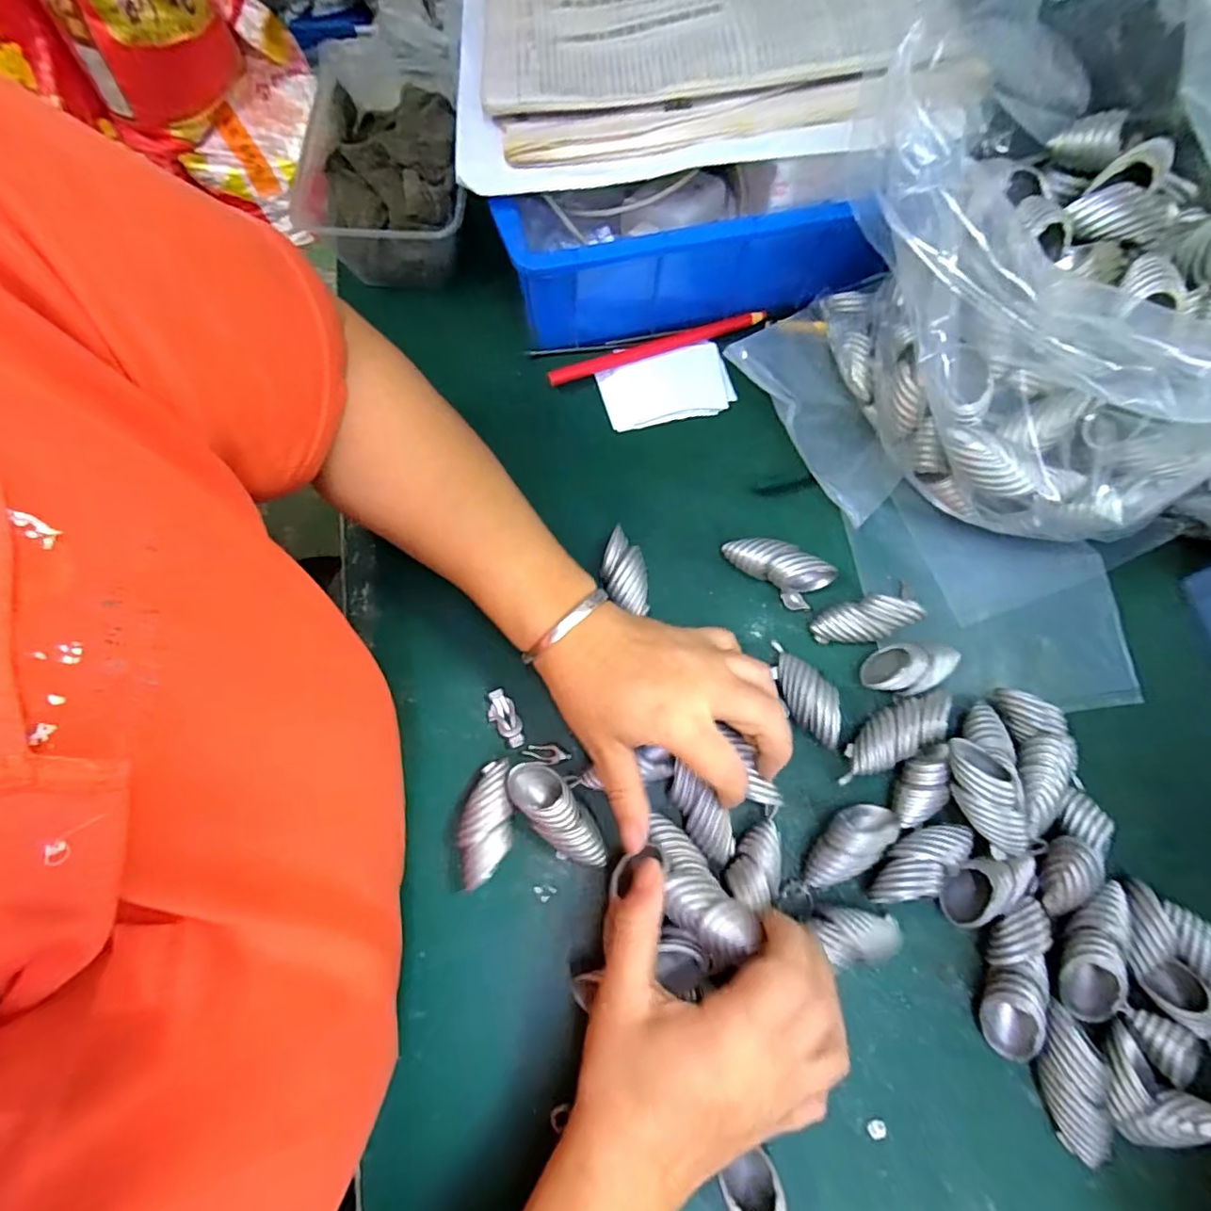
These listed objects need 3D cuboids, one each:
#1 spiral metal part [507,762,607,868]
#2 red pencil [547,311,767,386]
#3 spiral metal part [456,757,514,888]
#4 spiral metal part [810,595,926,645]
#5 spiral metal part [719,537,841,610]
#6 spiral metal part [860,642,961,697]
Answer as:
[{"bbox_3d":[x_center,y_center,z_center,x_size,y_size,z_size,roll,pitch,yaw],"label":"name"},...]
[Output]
[{"bbox_3d":[-0.025,0.114,0.311,0.026,0.026,0.065,-36,77,-11],"label":"spiral metal part"},{"bbox_3d":[0.036,-0.181,0.406,0.160,0.011,0.010,-19,74,-7],"label":"red pencil"},{"bbox_3d":[-0.063,0.116,0.311,0.026,0.026,0.061,0,73,-1],"label":"spiral metal part"},{"bbox_3d":[0.157,0.010,0.350,0.063,0.024,0.022,-11,73,-4],"label":"spiral metal part"},{"bbox_3d":[0.106,-0.023,0.357,0.066,0.027,0.026,27,74,7],"label":"spiral metal part"},{"bbox_3d":[0.179,0.037,0.339,0.063,0.029,0.028,-9,73,-4],"label":"spiral metal part"}]

